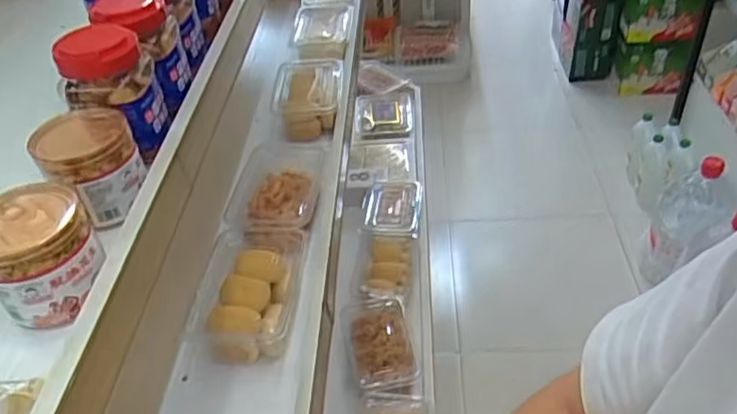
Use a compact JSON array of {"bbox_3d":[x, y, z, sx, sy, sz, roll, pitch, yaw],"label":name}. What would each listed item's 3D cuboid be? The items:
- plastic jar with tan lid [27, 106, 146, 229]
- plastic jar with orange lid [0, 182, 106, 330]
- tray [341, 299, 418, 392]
[{"bbox_3d":[-0.303,-0.050,0.695,0.097,0.082,0.119,-21,42,-16],"label":"plastic jar with tan lid"},{"bbox_3d":[-0.305,0.042,0.586,0.096,0.090,0.099,-4,40,4],"label":"plastic jar with orange lid"},{"bbox_3d":[0.022,0.282,1.280,0.135,0.054,0.203,-12,40,-6],"label":"tray"}]

